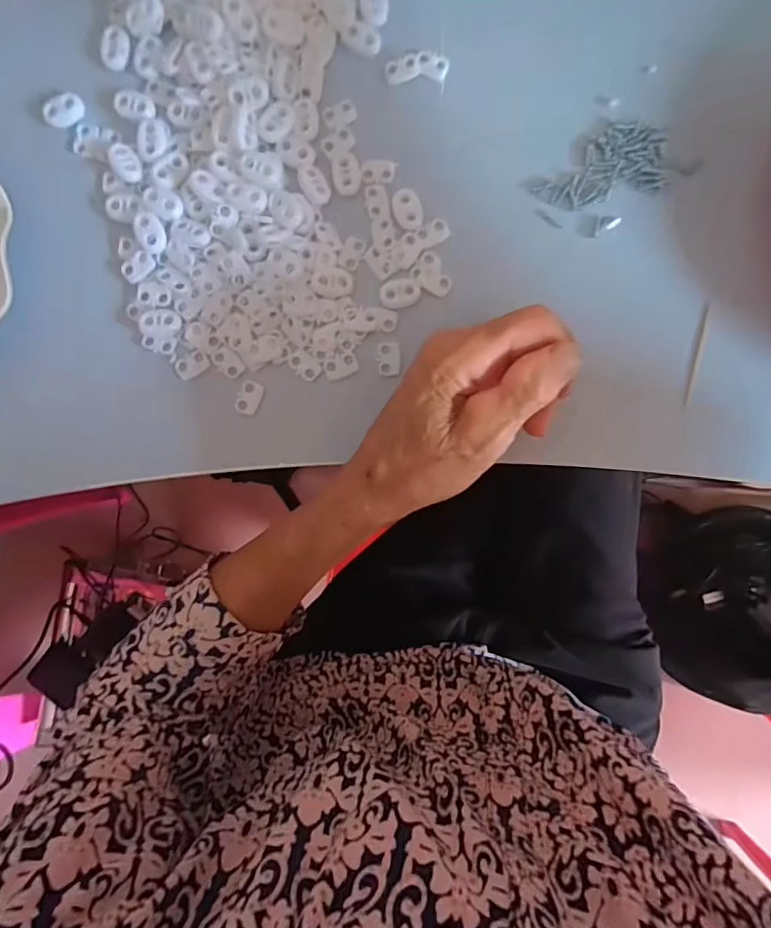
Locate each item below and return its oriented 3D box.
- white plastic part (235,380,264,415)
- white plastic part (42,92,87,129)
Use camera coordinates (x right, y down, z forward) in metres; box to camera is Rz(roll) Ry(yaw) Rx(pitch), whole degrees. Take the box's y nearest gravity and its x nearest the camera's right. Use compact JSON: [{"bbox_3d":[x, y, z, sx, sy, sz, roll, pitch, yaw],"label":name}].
[{"bbox_3d":[-0.075,-0.036,0.286,0.011,0.004,0.018,22,95,3],"label":"white plastic part"},{"bbox_3d":[-0.176,-0.193,0.284,0.022,0.004,0.016,-24,91,6],"label":"white plastic part"}]

